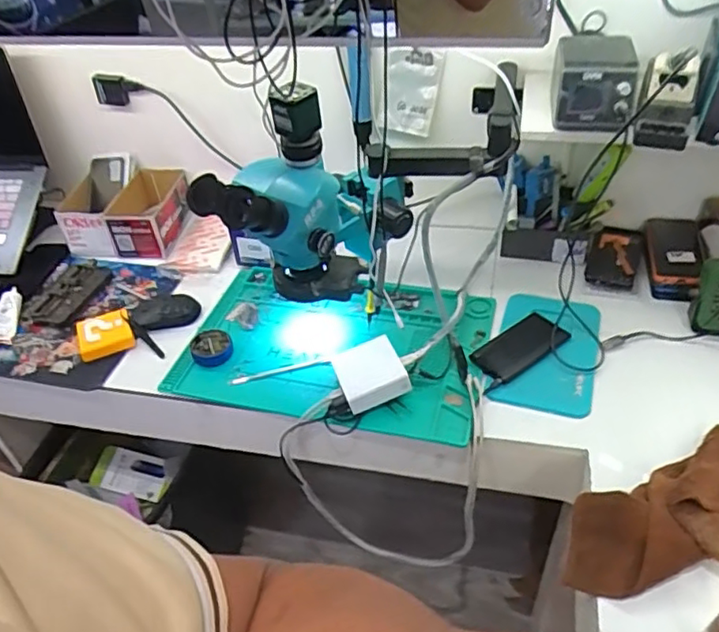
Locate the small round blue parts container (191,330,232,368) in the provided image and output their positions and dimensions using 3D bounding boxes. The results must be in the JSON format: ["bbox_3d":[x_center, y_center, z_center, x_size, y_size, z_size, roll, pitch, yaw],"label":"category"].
[{"bbox_3d":[-0.225,0.047,0.935,0.058,0.024,0.062,-7,41,-2],"label":"small round blue parts container"}]

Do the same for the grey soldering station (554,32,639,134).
[{"bbox_3d":[0.300,-0.302,0.795,0.099,0.082,0.122,5,43,12],"label":"grey soldering station"}]

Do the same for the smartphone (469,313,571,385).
[{"bbox_3d":[0.235,0.044,0.896,0.138,0.012,0.072,-29,47,-25],"label":"smartphone"}]

